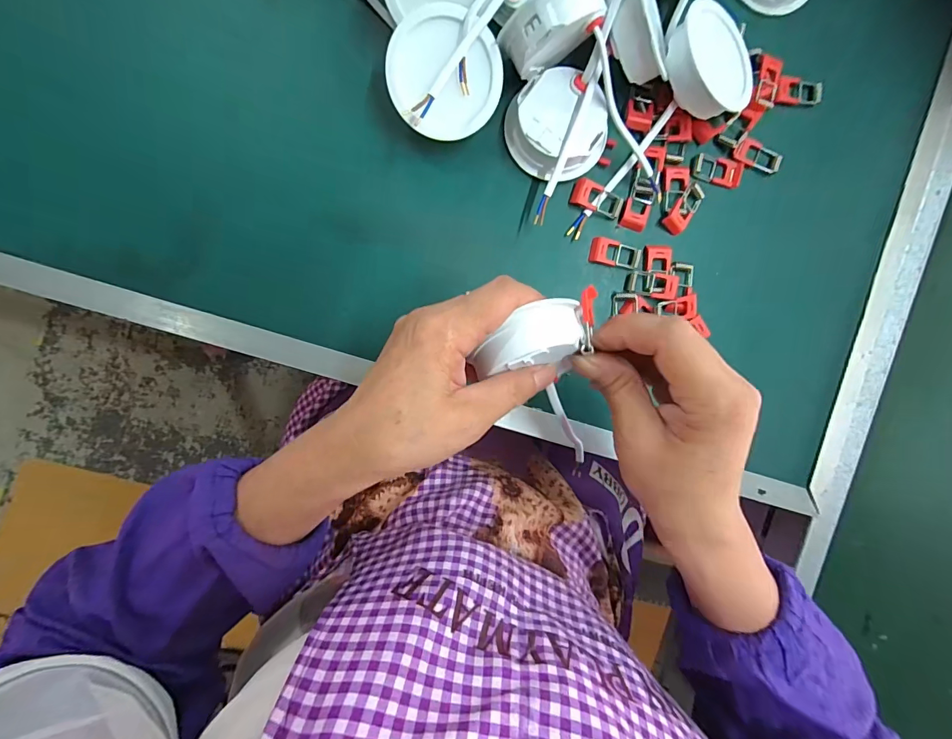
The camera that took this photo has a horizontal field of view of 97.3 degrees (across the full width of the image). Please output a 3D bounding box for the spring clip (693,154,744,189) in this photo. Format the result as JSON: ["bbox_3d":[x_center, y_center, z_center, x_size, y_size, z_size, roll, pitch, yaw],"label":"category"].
[{"bbox_3d":[0.181,-0.149,0.311,0.037,0.004,0.020,13,93,-6],"label":"spring clip"}]

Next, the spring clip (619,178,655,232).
[{"bbox_3d":[0.120,-0.120,0.306,0.020,0.006,0.034,12,93,-6],"label":"spring clip"}]

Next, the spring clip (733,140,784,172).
[{"bbox_3d":[0.210,-0.160,0.314,0.038,0.005,0.016,16,93,-7],"label":"spring clip"}]

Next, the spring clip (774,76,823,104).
[{"bbox_3d":[0.242,-0.209,0.313,0.033,0.005,0.018,1,95,-6],"label":"spring clip"}]

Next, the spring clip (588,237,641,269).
[{"bbox_3d":[0.103,-0.085,0.310,0.038,0.005,0.018,10,94,-6],"label":"spring clip"}]

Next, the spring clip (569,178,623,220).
[{"bbox_3d":[0.089,-0.124,0.304,0.038,0.006,0.018,18,93,-7],"label":"spring clip"}]

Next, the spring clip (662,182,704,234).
[{"bbox_3d":[0.155,-0.118,0.308,0.016,0.008,0.037,39,90,-7],"label":"spring clip"}]

